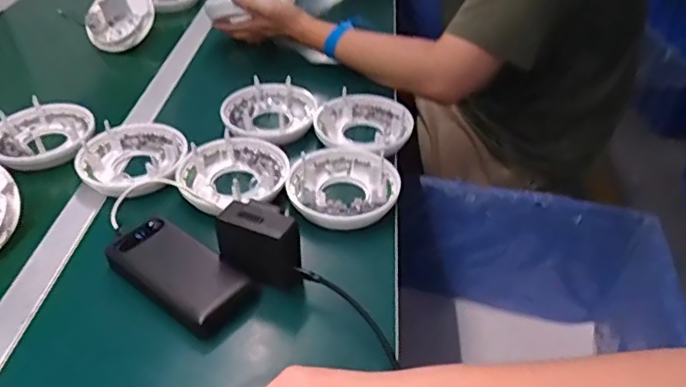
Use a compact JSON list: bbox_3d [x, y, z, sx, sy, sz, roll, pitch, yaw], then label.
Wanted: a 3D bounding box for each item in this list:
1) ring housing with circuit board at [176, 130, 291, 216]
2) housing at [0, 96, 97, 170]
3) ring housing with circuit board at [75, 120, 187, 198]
[{"bbox_3d":[-0.135,-0.033,0.693,0.129,0.035,0.119,-13,42,-15],"label":"ring housing with circuit board"},{"bbox_3d":[-0.408,-0.085,0.763,0.131,0.036,0.118,-21,44,-23],"label":"housing"},{"bbox_3d":[-0.265,-0.048,0.716,0.145,0.032,0.125,14,42,16],"label":"ring housing with circuit board"}]

